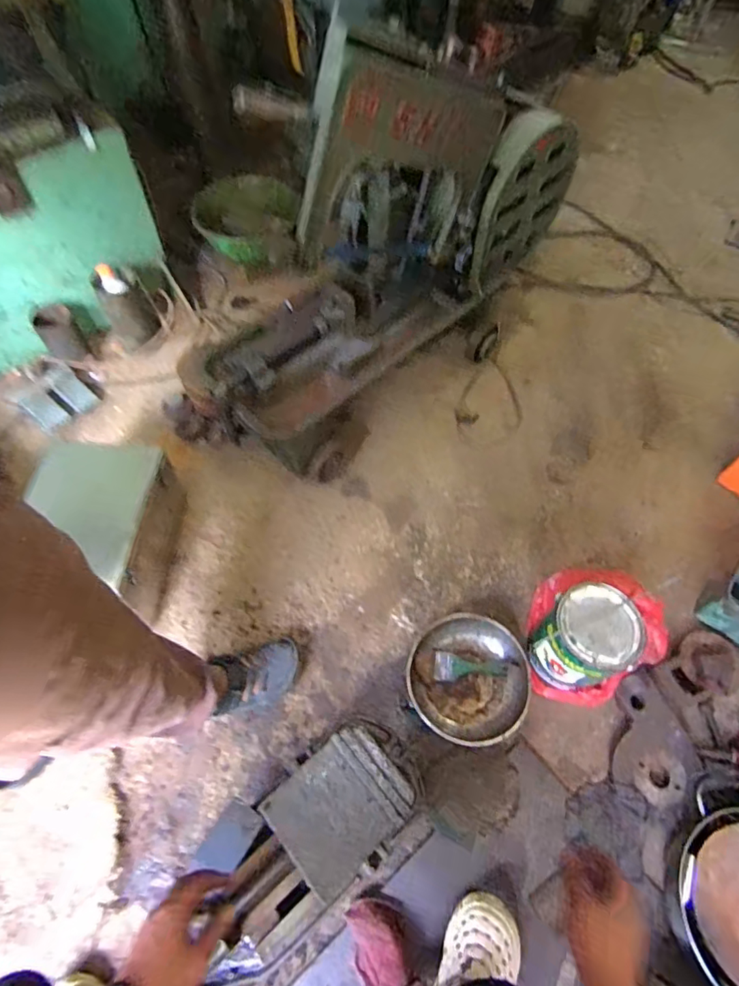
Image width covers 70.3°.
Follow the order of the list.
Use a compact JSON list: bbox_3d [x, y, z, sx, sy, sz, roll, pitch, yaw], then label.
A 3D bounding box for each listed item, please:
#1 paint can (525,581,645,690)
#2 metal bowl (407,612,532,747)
[{"bbox_3d":[0.411,0.299,1.035,0.152,0.213,0.148,1,59,-2],"label":"paint can"},{"bbox_3d":[0.207,0.380,1.084,0.239,0.050,0.242,1,59,-2],"label":"metal bowl"}]

